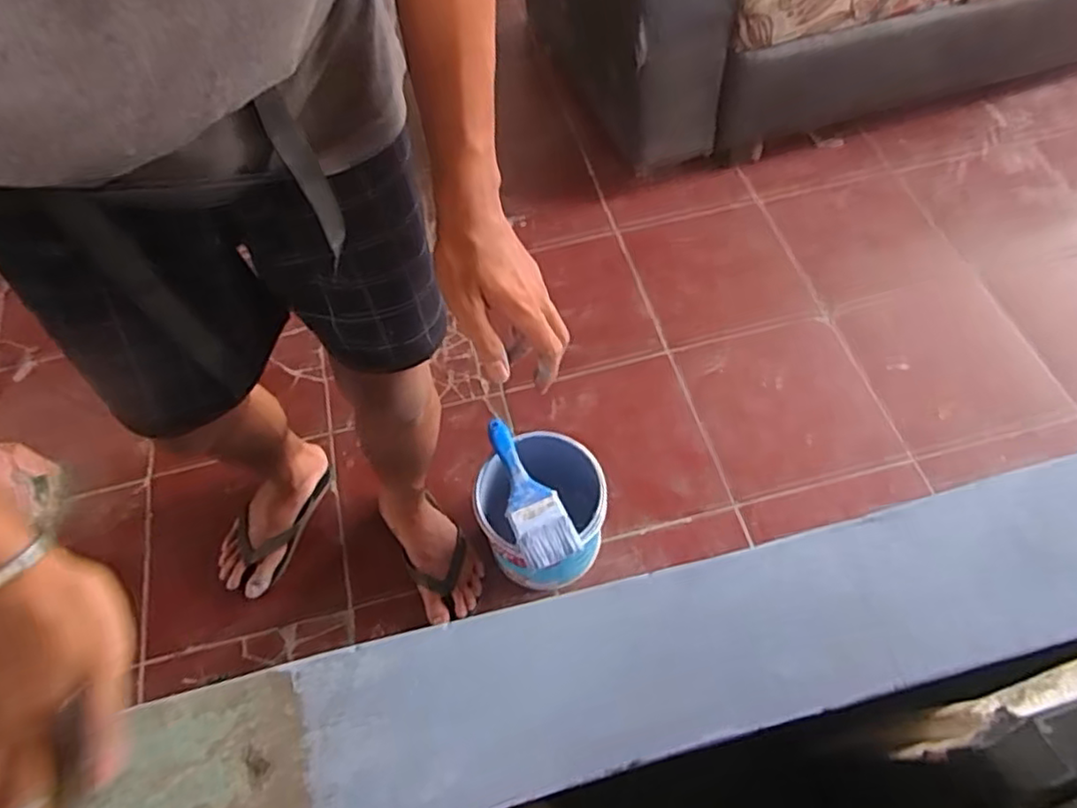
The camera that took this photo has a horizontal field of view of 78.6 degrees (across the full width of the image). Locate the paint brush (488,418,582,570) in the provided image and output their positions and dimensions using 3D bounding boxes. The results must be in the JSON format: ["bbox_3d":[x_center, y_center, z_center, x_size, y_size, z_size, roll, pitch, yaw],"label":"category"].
[{"bbox_3d":[-0.020,0.113,0.891,0.075,0.012,0.218,-21,61,-10],"label":"paint brush"}]

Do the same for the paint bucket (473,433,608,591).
[{"bbox_3d":[0.006,0.169,0.980,0.174,0.206,0.176,-1,60,2],"label":"paint bucket"}]

